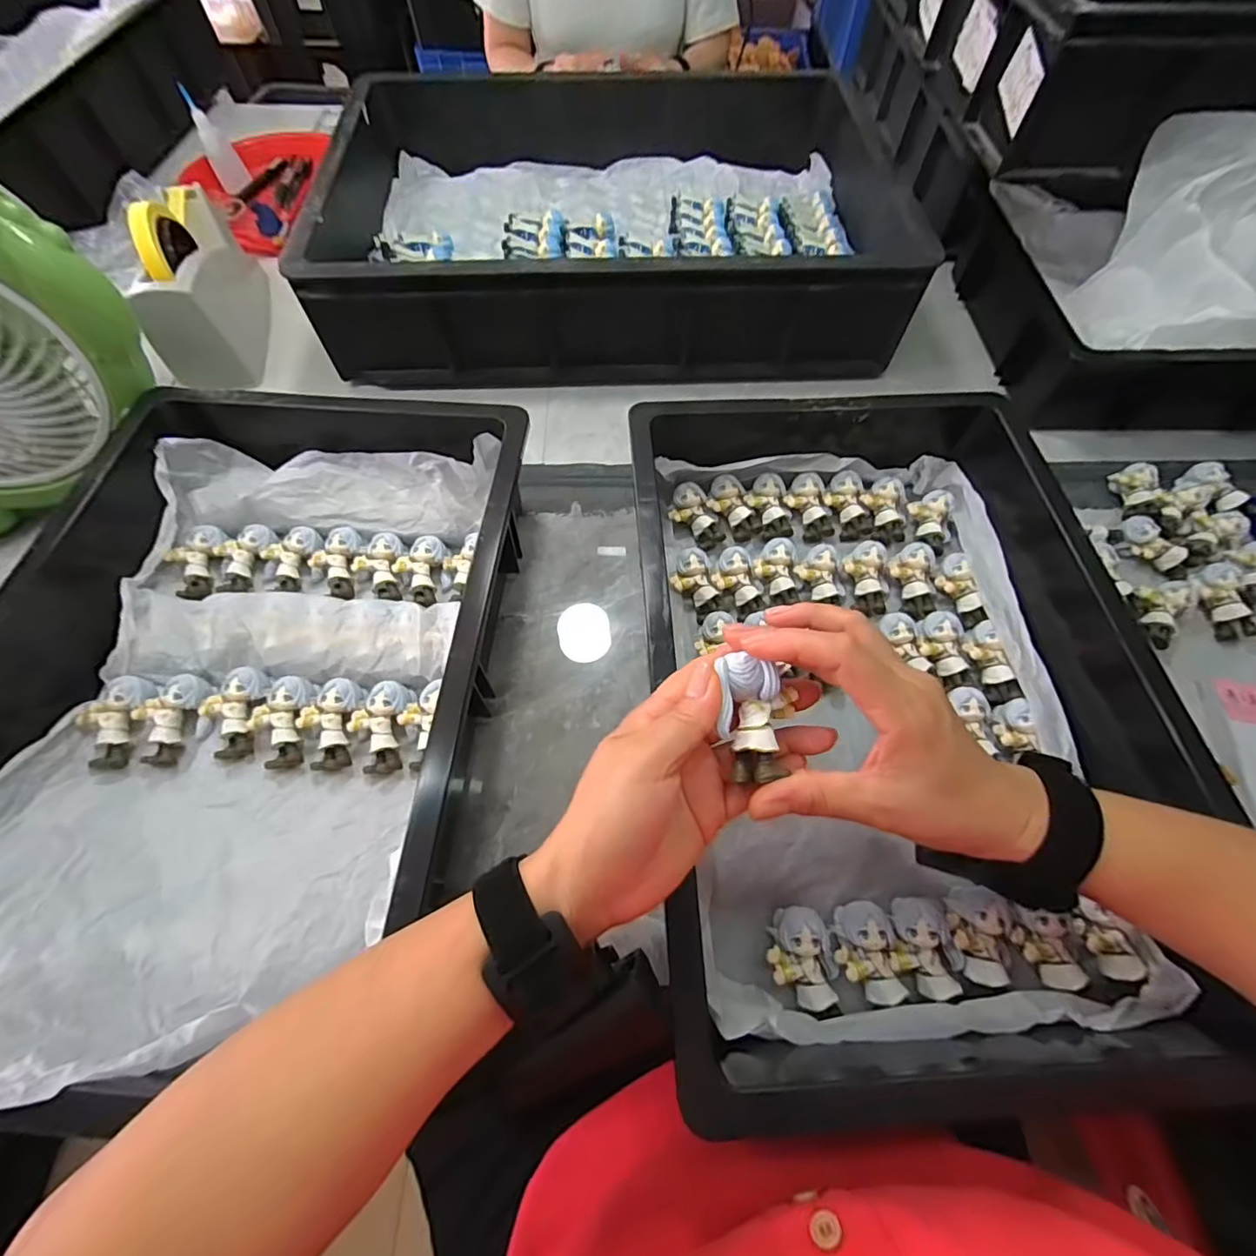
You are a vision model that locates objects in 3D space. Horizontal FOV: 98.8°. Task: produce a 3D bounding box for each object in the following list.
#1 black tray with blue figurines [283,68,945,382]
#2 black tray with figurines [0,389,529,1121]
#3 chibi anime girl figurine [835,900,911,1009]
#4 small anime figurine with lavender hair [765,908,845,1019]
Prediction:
[{"bbox_3d":[-0.028,-0.439,0.599,0.569,0.149,0.424,-1,62,-1],"label":"black tray with blue figurines"},{"bbox_3d":[-0.267,0.022,0.374,0.353,0.088,0.472,1,62,0],"label":"black tray with figurines"},{"bbox_3d":[0.139,0.191,0.317,0.035,0.030,0.052,0,62,-1],"label":"chibi anime girl figurine"},{"bbox_3d":[0.102,0.196,0.314,0.038,0.028,0.055,-21,65,-11],"label":"small anime figurine with lavender hair"}]

